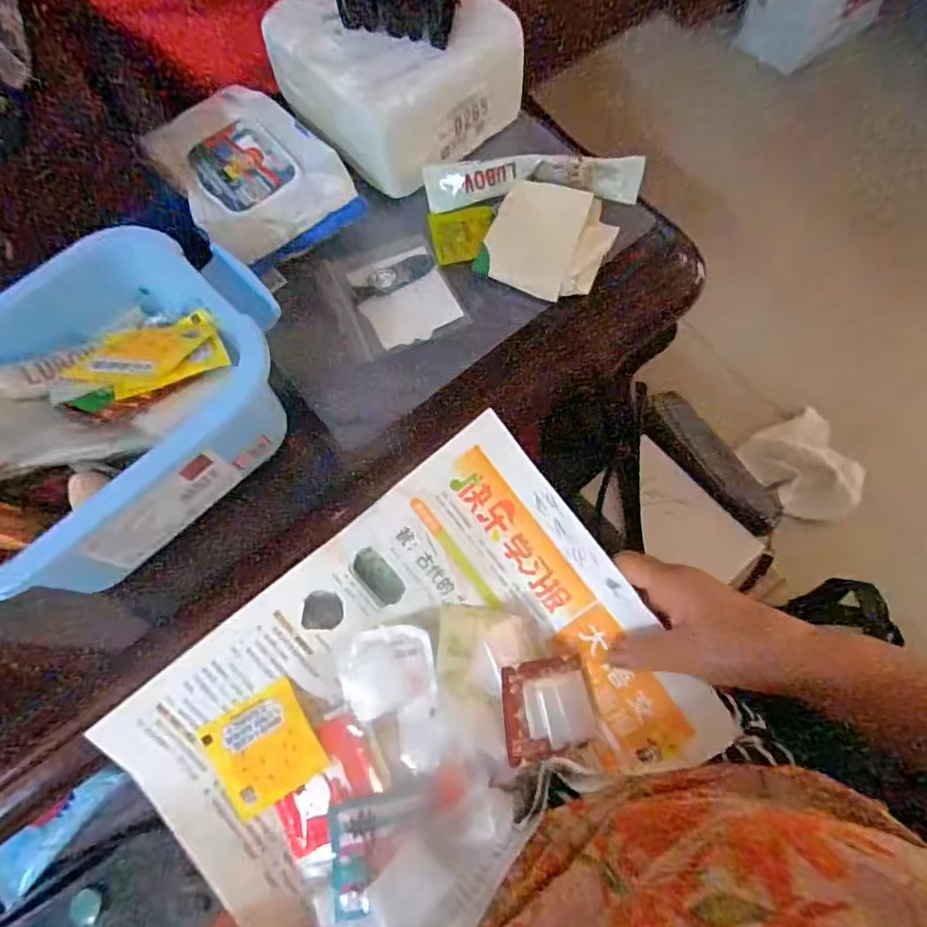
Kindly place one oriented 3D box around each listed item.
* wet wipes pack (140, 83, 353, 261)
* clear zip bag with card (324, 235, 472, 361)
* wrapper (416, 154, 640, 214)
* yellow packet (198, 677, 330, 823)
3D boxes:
[{"bbox_3d":[-0.158,-0.217,0.439,0.107,0.032,0.159,-38,74,-11],"label":"wet wipes pack"},{"bbox_3d":[-0.048,-0.125,0.426,0.076,0.009,0.088,-23,72,-7],"label":"clear zip bag with card"},{"bbox_3d":[0.052,-0.213,0.443,0.160,0.028,0.028,2,71,2],"label":"wrapper"},{"bbox_3d":[-0.128,0.183,0.377,0.063,0.004,0.064,-29,82,-6],"label":"yellow packet"}]

